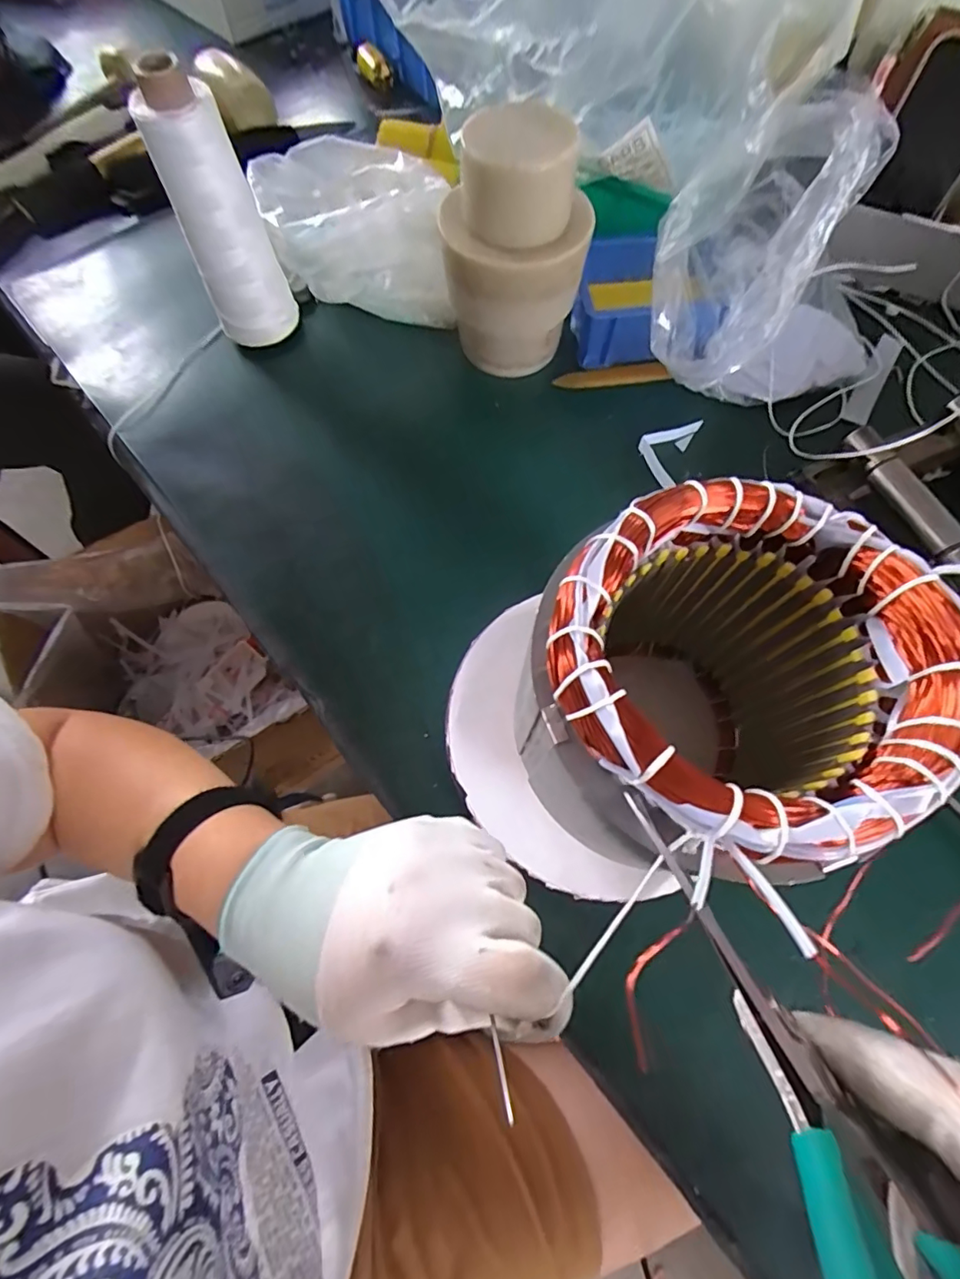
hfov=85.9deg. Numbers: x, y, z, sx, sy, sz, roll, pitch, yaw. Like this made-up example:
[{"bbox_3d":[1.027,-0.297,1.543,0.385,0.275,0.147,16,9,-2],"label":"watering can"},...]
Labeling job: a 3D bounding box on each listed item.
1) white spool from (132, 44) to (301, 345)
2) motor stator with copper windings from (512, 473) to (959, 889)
[{"bbox_3d":[-0.194,-0.311,0.390,0.062,0.177,0.060,0,69,0],"label":"white spool"},{"bbox_3d":[0.099,0.026,0.240,0.129,0.141,0.129,-17,70,-7],"label":"motor stator with copper windings"}]

